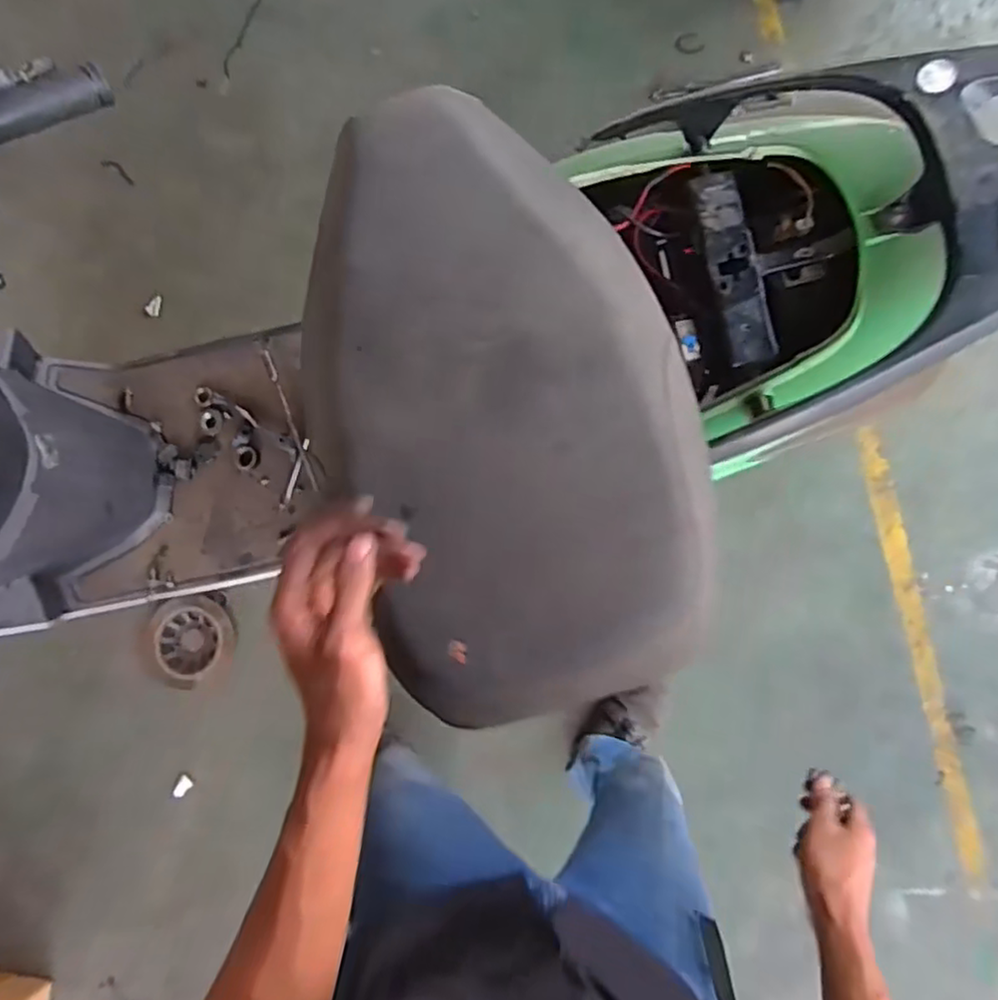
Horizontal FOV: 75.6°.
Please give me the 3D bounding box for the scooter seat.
[{"bbox_3d":[-0.016,-0.095,0.537,0.302,0.087,0.538,-17,67,0],"label":"scooter seat"}]

